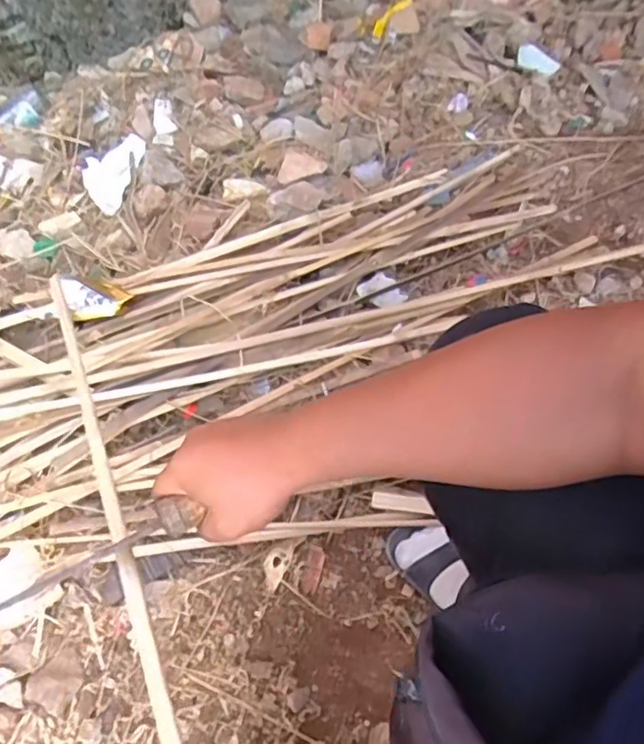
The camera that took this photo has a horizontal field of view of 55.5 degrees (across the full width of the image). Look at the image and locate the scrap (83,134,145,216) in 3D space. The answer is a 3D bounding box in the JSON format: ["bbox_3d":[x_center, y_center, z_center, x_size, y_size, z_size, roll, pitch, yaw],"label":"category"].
[{"bbox_3d":[-0.404,-0.381,1.156,0.098,0.024,0.174,4,59,7],"label":"scrap"}]

